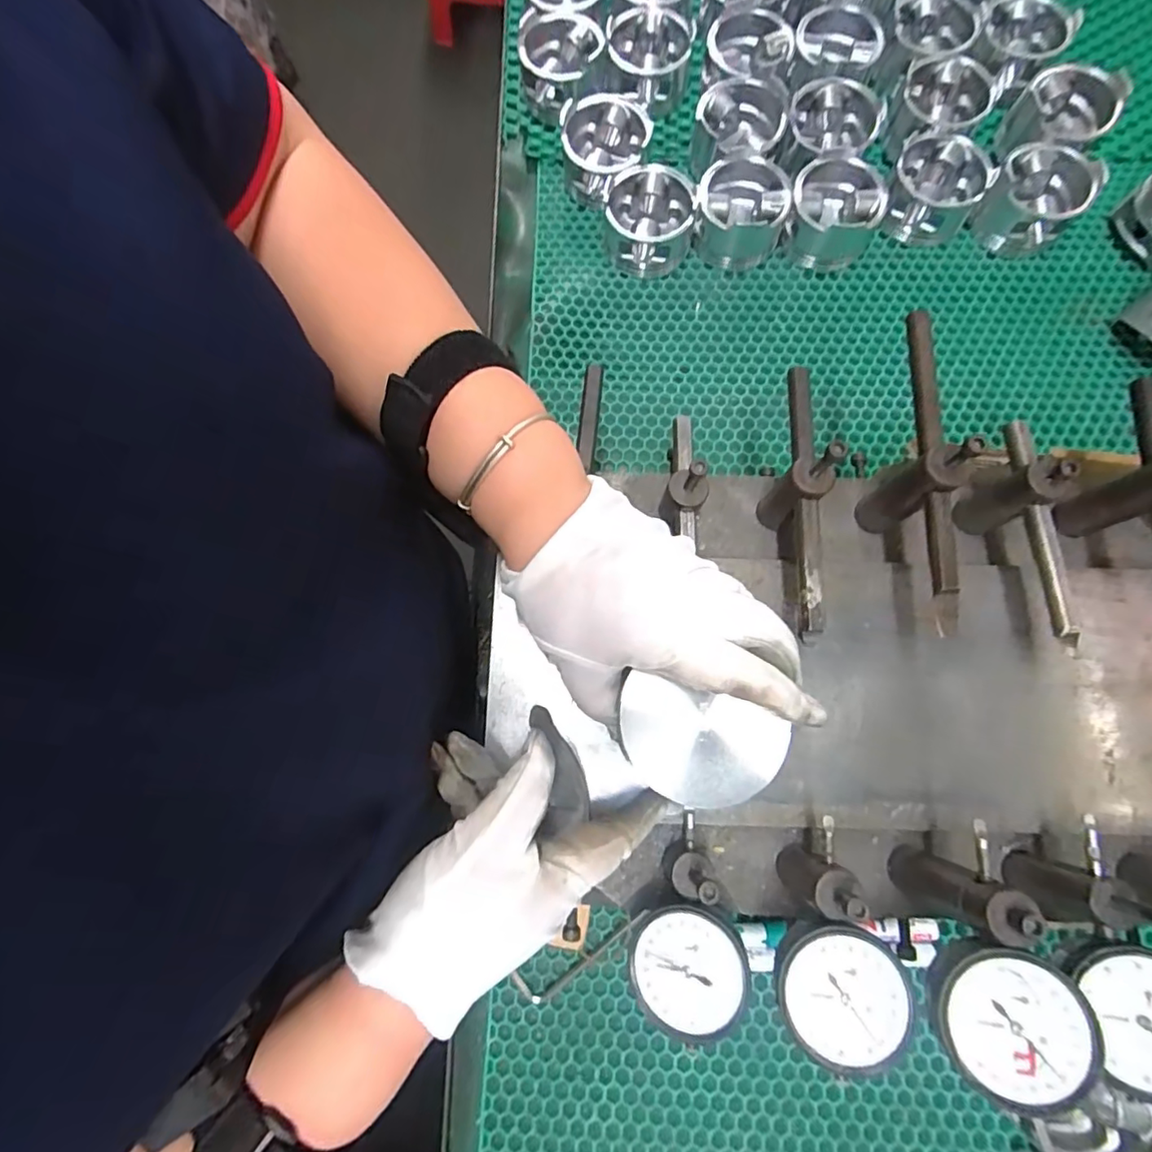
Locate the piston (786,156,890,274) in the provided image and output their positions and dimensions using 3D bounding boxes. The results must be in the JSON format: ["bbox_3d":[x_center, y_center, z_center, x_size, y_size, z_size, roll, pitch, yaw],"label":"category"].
[{"bbox_3d":[0.226,-0.320,0.504,0.080,0.047,0.081,27,80,6],"label":"piston"}]

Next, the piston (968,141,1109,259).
[{"bbox_3d":[0.403,-0.334,0.503,0.076,0.054,0.085,42,81,8],"label":"piston"}]

